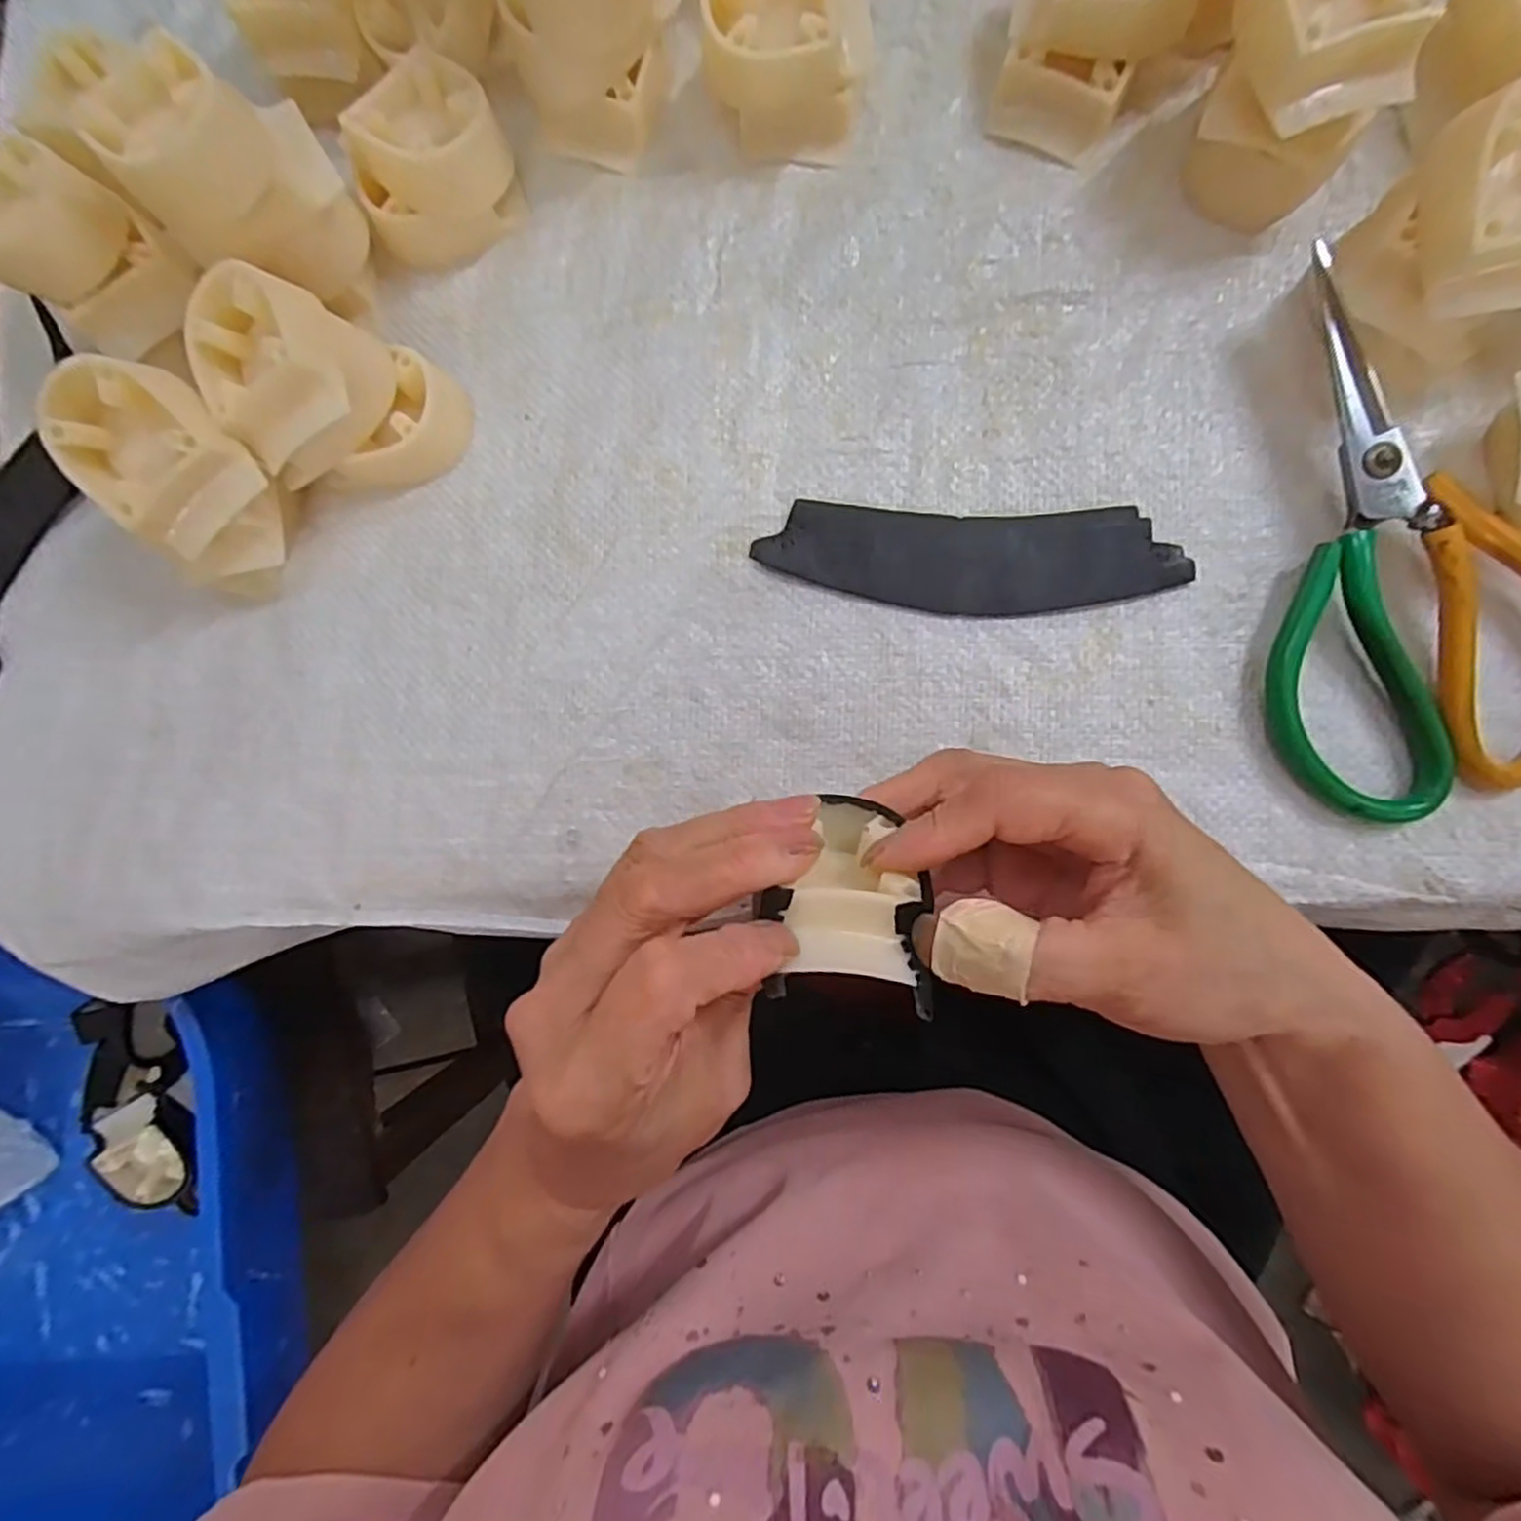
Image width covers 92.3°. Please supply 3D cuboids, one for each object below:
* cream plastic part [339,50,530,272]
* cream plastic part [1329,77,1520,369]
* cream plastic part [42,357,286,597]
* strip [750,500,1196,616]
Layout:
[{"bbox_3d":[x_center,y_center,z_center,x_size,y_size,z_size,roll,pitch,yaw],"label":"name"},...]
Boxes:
[{"bbox_3d":[-0.131,-0.235,0.290,0.061,0.038,0.052,-39,84,2],"label":"cream plastic part"},{"bbox_3d":[0.231,-0.171,0.241,0.057,0.066,0.058,-13,85,4],"label":"cream plastic part"},{"bbox_3d":[-0.213,-0.104,0.274,0.051,0.067,0.055,0,86,5],"label":"cream plastic part"},{"bbox_3d":[0.079,-0.077,0.278,0.155,0.008,0.039,3,87,5],"label":"strip"}]

